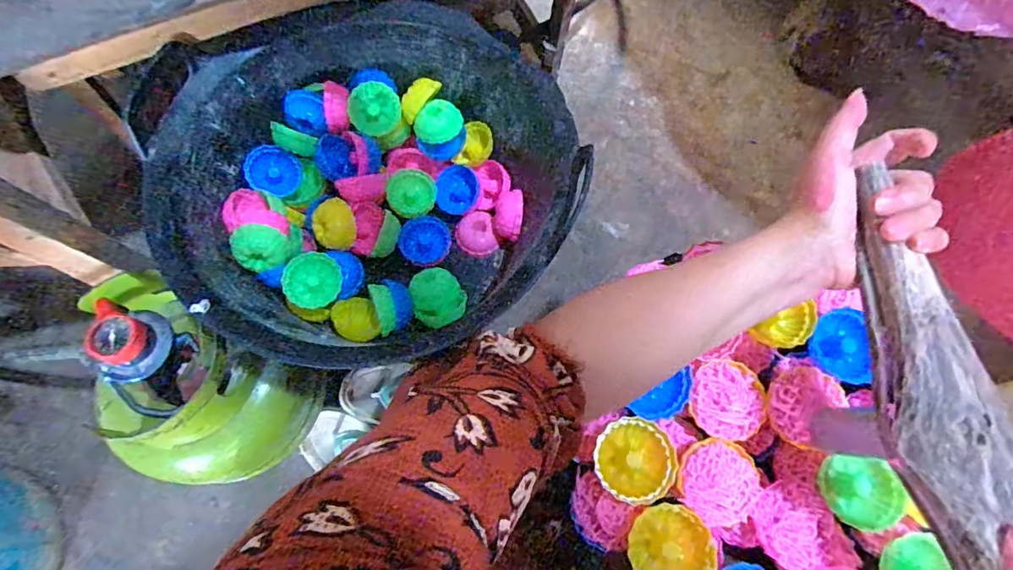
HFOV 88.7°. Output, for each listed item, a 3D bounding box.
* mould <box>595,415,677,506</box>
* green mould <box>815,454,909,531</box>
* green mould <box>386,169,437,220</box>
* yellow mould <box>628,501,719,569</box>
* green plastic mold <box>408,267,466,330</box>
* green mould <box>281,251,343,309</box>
[{"bbox_3d":[0.098,0.135,0.401,0.057,0.024,0.061,0,73,0],"label":"mould"},{"bbox_3d":[0.280,0.163,0.410,0.055,0.022,0.053,0,76,27],"label":"green mould"},{"bbox_3d":[-0.124,-0.116,0.665,0.060,0.028,0.062,0,90,-22],"label":"green mould"},{"bbox_3d":[0.121,0.195,0.380,0.054,0.026,0.063,15,73,5],"label":"yellow mould"},{"bbox_3d":[-0.083,0.011,0.607,0.059,0.025,0.074,-29,75,-8],"label":"green plastic mold"},{"bbox_3d":[-0.216,-0.005,0.575,0.060,0.027,0.060,1,86,-24],"label":"green mould"}]

